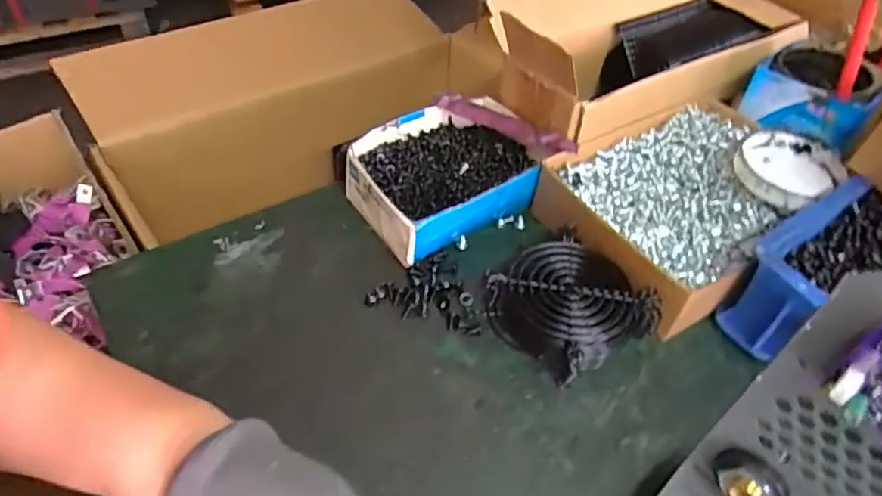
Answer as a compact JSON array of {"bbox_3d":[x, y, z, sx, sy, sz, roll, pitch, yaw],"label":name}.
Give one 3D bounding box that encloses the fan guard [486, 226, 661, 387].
[{"bbox_3d":[0.090,0.040,0.437,0.095,0.041,0.096,-27,55,-27],"label":"fan guard"}]

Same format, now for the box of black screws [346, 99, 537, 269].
[{"bbox_3d":[0.003,-0.065,0.522,0.161,0.055,0.119,-26,54,-27],"label":"box of black screws"}]

